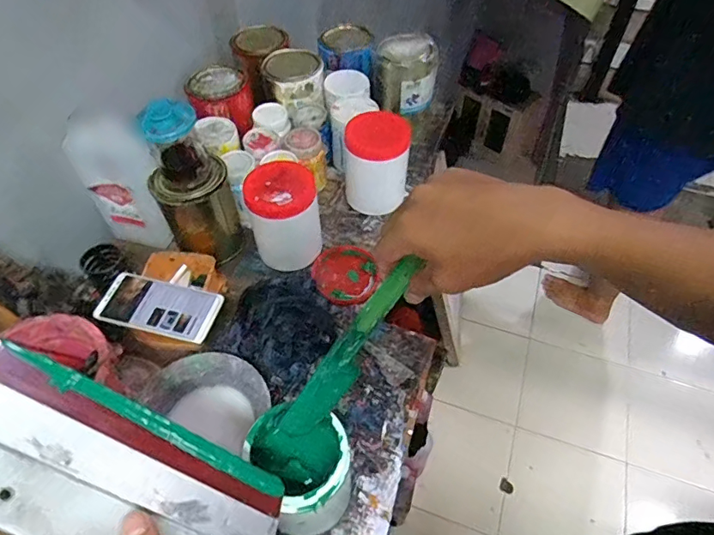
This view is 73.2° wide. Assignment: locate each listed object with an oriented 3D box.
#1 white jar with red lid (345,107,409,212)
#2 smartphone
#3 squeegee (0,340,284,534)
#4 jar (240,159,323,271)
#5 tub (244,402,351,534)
[{"bbox_3d":[0.032,-0.165,0.789,0.098,0.145,0.098,0,53,0],"label":"white jar with red lid"},{"bbox_3d":[-0.266,0.052,0.646,0.155,0.014,0.079,11,54,9],"label":"smartphone"},{"bbox_3d":[-0.157,0.146,0.331,0.237,0.029,0.095,37,51,-23],"label":"squeegee"},{"bbox_3d":[-0.109,-0.071,0.718,0.097,0.144,0.098,0,53,0],"label":"jar"},{"bbox_3d":[-0.051,0.215,0.502,0.086,0.141,0.089,0,53,0],"label":"tub"}]

